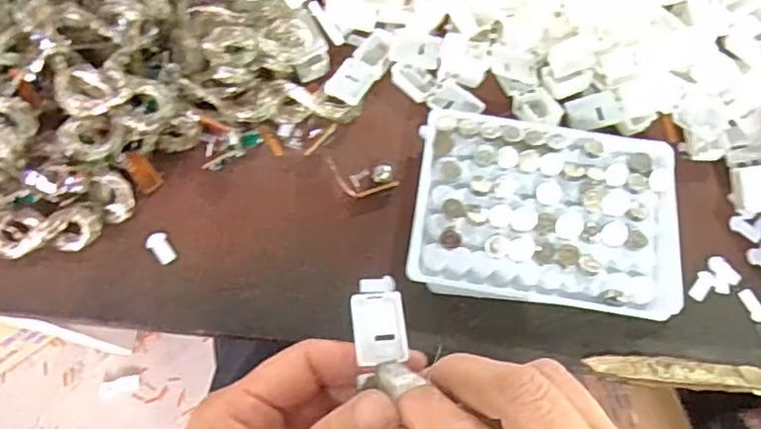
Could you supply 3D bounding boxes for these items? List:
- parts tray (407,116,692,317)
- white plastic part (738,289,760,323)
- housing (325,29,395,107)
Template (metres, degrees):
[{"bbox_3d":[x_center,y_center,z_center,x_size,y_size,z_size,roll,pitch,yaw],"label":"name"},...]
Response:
[{"bbox_3d":[0.087,0.000,0.320,0.135,0.021,0.094,7,72,0],"label":"parts tray"},{"bbox_3d":[0.197,0.048,0.321,0.010,0.004,0.018,-20,74,-9],"label":"white plastic part"},{"bbox_3d":[-0.010,-0.083,0.346,0.021,0.010,0.055,27,58,5],"label":"housing"}]

